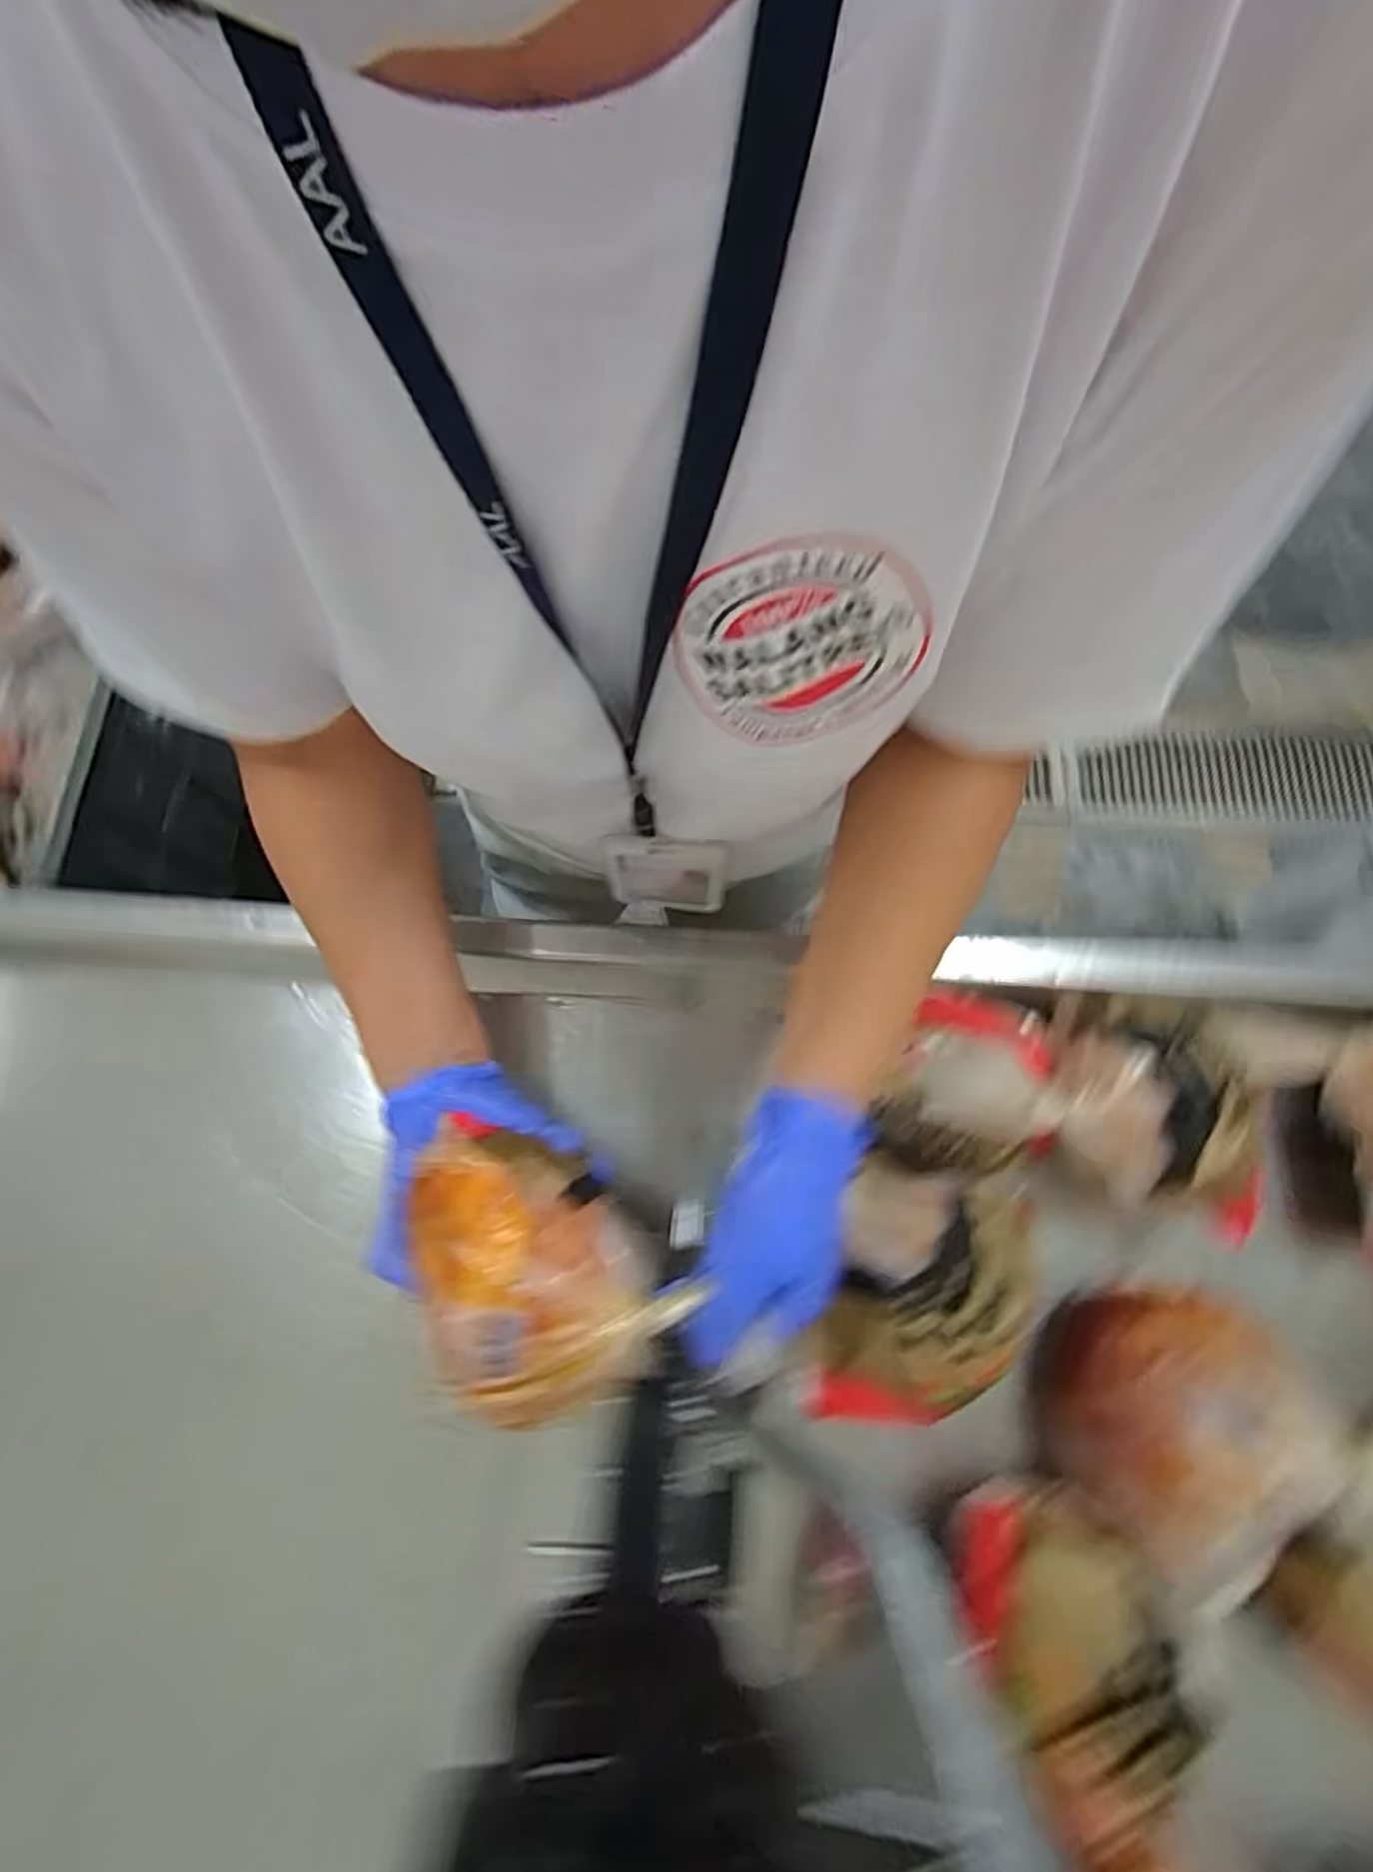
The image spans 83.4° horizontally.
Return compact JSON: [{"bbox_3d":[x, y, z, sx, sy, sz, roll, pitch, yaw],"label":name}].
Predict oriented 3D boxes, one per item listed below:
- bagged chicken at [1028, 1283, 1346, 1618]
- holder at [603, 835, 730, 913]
[{"bbox_3d":[0.270,0.272,0.434,0.132,0.093,0.111,-33,78,-8],"label":"bagged chicken"},{"bbox_3d":[-0.012,-0.033,0.431,0.066,0.110,0.005,8,76,2],"label":"holder"}]

